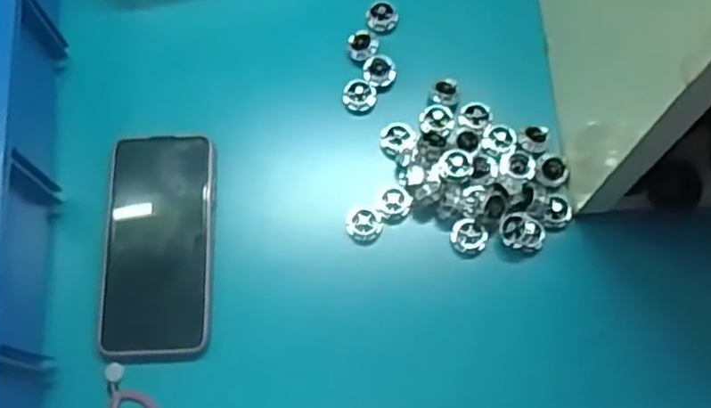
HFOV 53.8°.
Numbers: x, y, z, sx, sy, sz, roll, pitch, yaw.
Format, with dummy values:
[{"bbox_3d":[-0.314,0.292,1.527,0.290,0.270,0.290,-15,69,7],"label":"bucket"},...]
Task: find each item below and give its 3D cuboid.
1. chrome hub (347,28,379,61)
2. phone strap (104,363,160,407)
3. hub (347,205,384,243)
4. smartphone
[{"bbox_3d":[0.005,-0.130,0.573,0.022,0.009,0.025,-35,75,-9],"label":"chrome hub"},{"bbox_3d":[-0.155,0.139,0.489,0.034,0.005,0.059,-12,73,-2],"label":"phone strap"},{"bbox_3d":[0.007,0.015,0.528,0.028,0.016,0.026,-1,73,2],"label":"hub"},{"bbox_3d":[-0.146,0.027,0.522,0.077,0.015,0.168,-3,73,1],"label":"smartphone"}]

